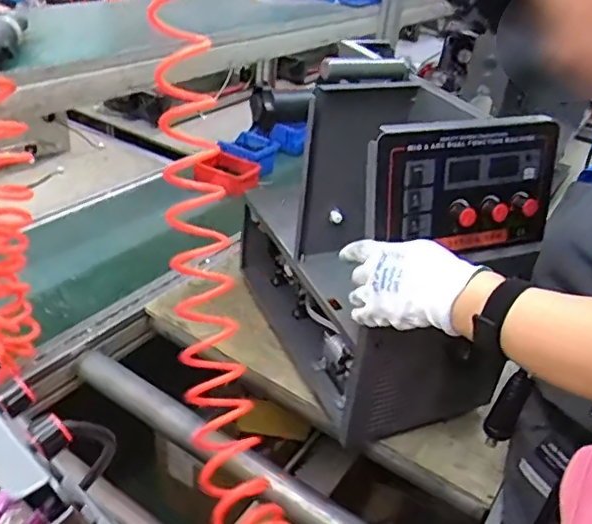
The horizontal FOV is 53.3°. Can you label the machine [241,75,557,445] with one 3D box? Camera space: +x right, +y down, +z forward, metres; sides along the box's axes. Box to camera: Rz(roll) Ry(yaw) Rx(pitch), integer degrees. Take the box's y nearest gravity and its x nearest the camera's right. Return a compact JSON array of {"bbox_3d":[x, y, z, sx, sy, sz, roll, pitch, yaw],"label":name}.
[{"bbox_3d":[0.103,-0.041,0.848,0.232,0.435,0.418,-7,35,-20],"label":"machine"}]

